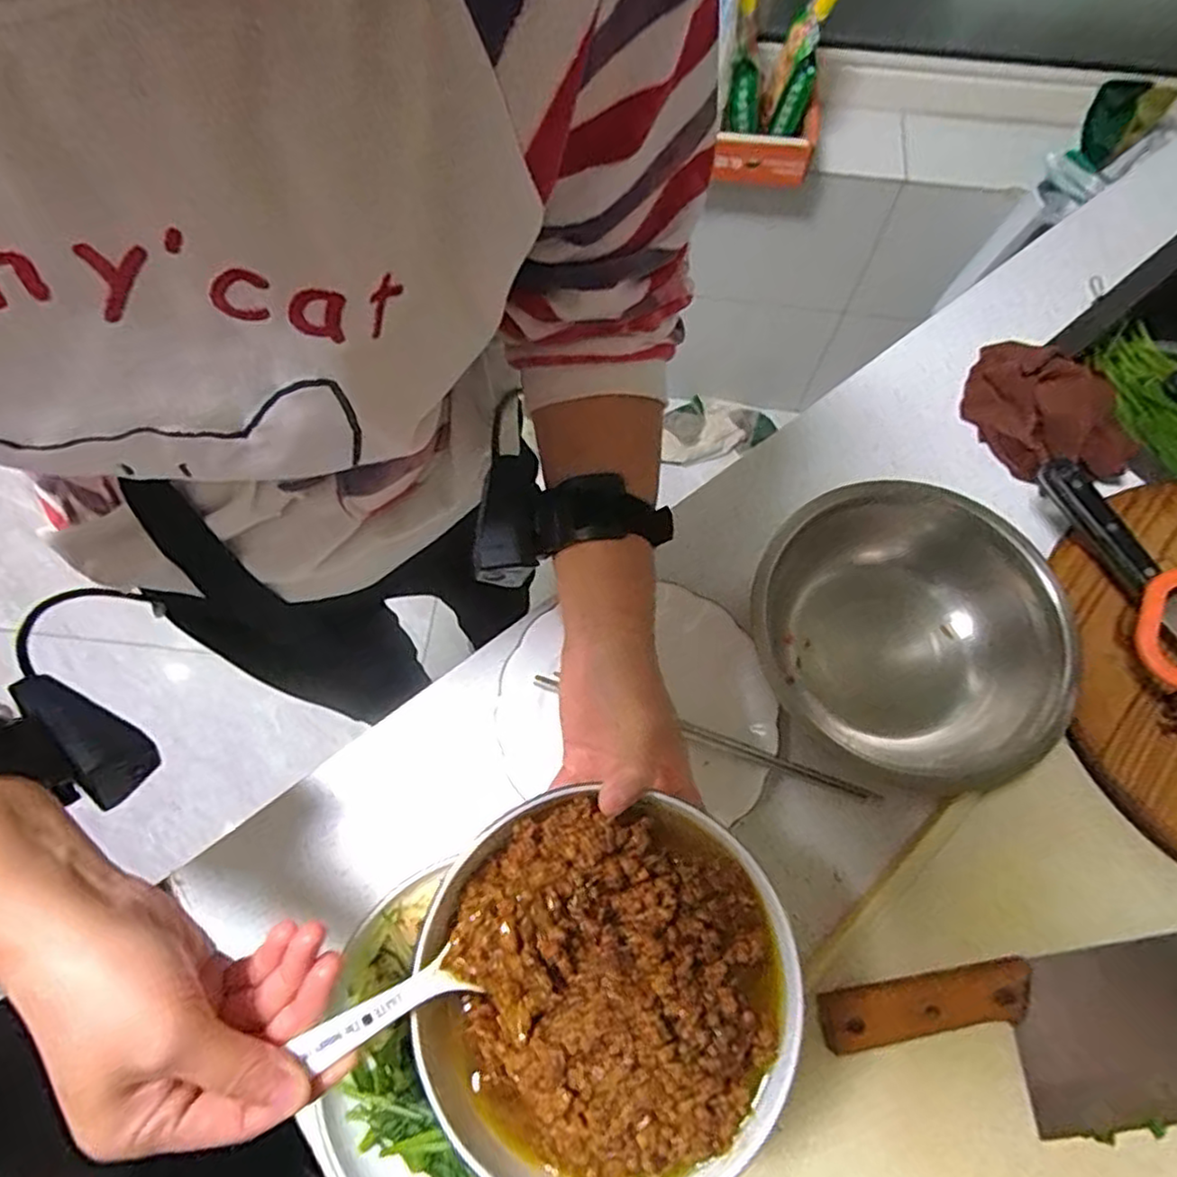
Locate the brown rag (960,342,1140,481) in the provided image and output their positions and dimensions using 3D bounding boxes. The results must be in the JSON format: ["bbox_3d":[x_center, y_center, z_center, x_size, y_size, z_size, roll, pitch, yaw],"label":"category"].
[{"bbox_3d":[0.373,-0.151,0.566,0.104,0.033,0.127,-8,69,-4],"label":"brown rag"}]

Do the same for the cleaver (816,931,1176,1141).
[{"bbox_3d":[0.289,0.259,0.389,0.299,0.021,0.091,-7,69,-3],"label":"cleaver"}]

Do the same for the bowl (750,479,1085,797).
[{"bbox_3d":[0.221,0.033,0.478,0.186,0.074,0.203,0,69,0],"label":"bowl"}]

